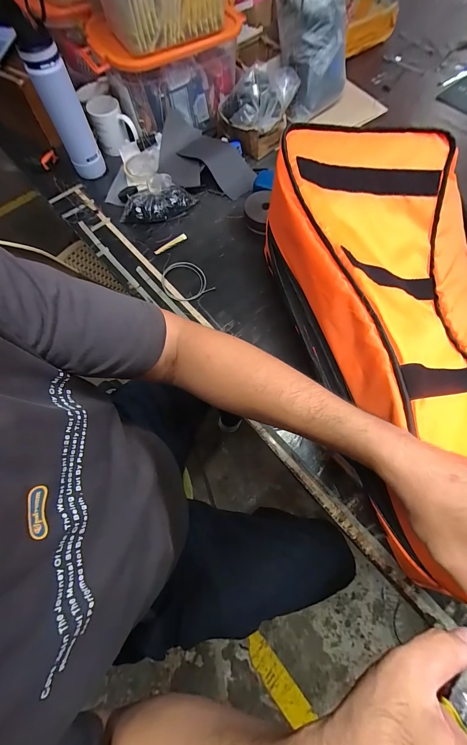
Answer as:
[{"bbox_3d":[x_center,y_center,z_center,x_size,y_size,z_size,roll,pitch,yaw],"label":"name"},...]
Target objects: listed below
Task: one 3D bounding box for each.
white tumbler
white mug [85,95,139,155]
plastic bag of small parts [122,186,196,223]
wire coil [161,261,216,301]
[{"bbox_3d":[-0.373,-0.577,0.644,0.078,0.255,0.072,-24,70,-6],"label":"white tumbler"},{"bbox_3d":[-0.309,-0.631,0.750,0.096,0.075,0.094,-24,70,-6],"label":"white mug"},{"bbox_3d":[-0.180,-0.396,0.693,0.181,0.048,0.067,-10,69,-1],"label":"plastic bag of small parts"},{"bbox_3d":[-0.103,-0.196,0.628,0.098,0.021,0.091,-1,70,3],"label":"wire coil"}]

